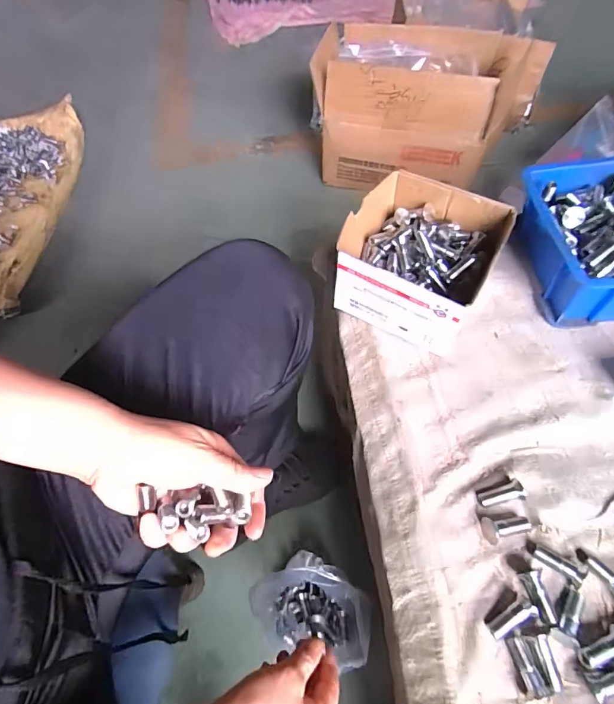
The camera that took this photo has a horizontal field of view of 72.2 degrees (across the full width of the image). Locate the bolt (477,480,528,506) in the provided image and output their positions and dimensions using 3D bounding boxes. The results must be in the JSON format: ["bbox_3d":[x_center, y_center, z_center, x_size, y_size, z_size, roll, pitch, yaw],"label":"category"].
[{"bbox_3d":[0.160,0.118,0.346,0.036,0.011,0.015,-16,58,-7],"label":"bolt"}]

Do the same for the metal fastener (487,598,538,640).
[{"bbox_3d":[0.146,0.190,0.299,0.034,0.012,0.012,-24,60,-12],"label":"metal fastener"}]

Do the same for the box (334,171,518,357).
[{"bbox_3d":[0.113,-0.099,0.436,0.138,0.076,0.150,26,63,18],"label":"box"}]

